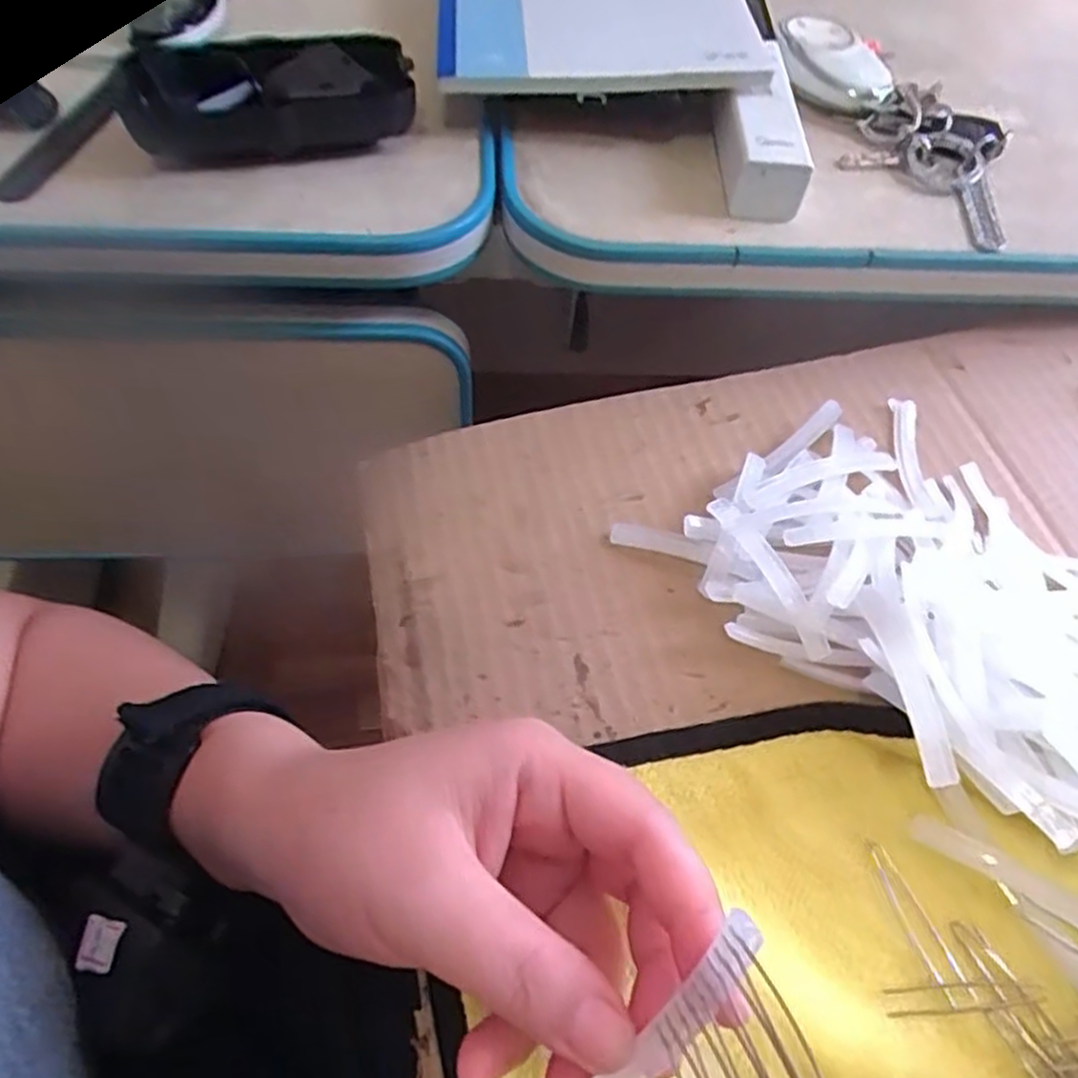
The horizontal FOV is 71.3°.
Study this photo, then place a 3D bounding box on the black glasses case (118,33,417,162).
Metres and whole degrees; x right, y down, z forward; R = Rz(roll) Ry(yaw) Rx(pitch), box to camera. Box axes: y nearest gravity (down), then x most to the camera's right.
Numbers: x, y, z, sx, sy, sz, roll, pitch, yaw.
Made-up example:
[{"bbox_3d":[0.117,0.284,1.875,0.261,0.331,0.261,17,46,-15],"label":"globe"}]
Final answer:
[{"bbox_3d":[-0.112,-0.185,0.315,0.113,0.039,0.047,-16,60,-9],"label":"black glasses case"}]

